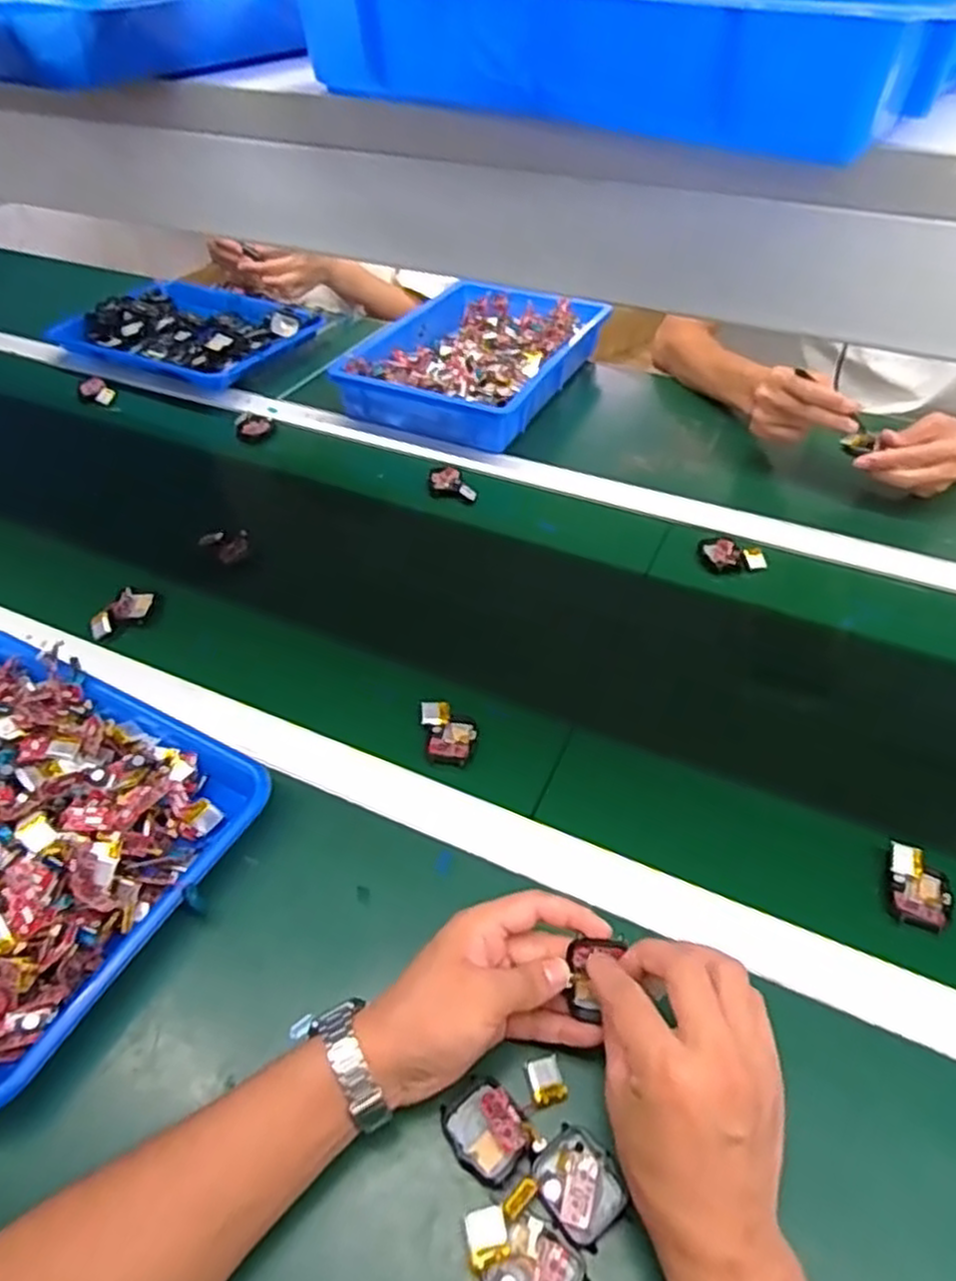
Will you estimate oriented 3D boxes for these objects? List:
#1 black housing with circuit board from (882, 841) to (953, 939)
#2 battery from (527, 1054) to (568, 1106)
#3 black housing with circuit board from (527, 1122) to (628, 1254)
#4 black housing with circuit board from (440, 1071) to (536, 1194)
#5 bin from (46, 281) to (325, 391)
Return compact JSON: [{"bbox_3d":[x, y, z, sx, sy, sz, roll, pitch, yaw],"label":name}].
[{"bbox_3d":[0.289,0.164,0.487,0.043,0.018,0.050,20,49,20],"label":"black housing with circuit board"},{"bbox_3d":[0.039,0.245,0.414,0.018,0.004,0.023,-11,46,-11],"label":"battery"},{"bbox_3d":[0.052,0.278,0.380,0.044,0.008,0.041,34,54,29],"label":"black housing with circuit board"},{"bbox_3d":[0.005,0.259,0.394,0.046,0.010,0.037,35,55,30],"label":"black housing with circuit board"},{"bbox_3d":[-0.422,-0.455,1.095,0.339,0.063,0.255,19,48,18],"label":"bin"}]

